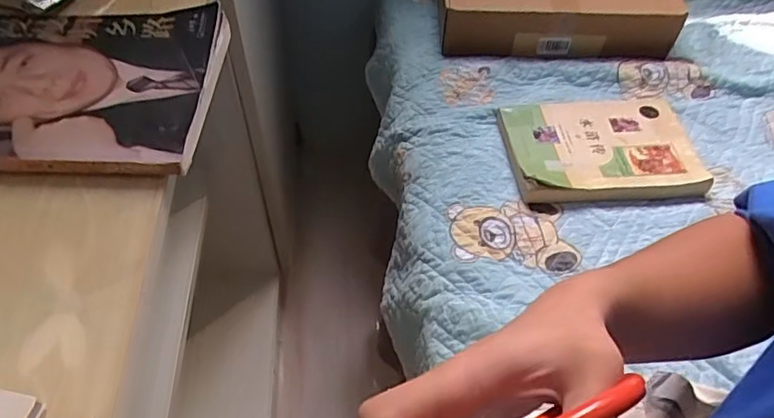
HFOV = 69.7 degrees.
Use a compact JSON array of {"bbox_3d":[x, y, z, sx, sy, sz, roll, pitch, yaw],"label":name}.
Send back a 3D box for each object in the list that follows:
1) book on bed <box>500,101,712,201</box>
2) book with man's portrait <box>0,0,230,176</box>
[{"bbox_3d":[0.293,-0.089,0.746,0.254,0.028,0.177,-2,51,-3],"label":"book on bed"},{"bbox_3d":[-0.282,-0.114,0.475,0.269,0.026,0.206,2,51,0],"label":"book with man's portrait"}]

